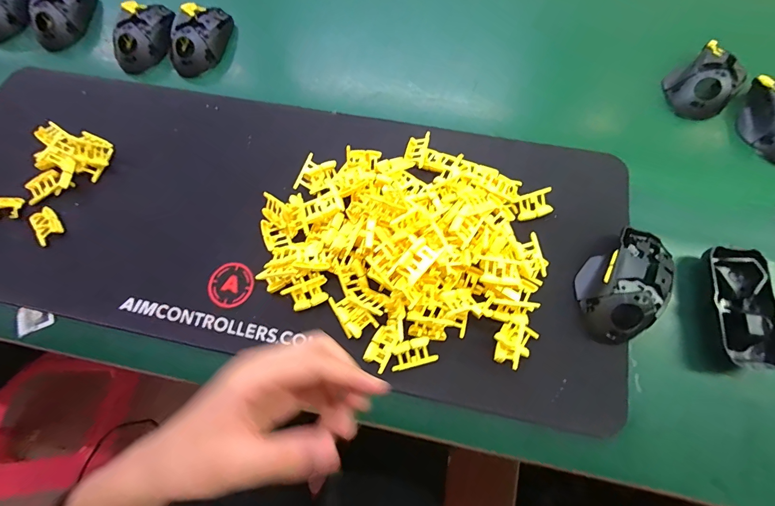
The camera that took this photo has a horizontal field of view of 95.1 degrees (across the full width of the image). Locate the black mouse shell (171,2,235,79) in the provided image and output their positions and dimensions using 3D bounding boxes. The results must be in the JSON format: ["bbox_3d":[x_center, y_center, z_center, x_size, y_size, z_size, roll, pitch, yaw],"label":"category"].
[{"bbox_3d":[-0.258,-0.299,0.483,0.067,0.031,0.116,10,70,3],"label":"black mouse shell"}]

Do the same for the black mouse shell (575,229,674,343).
[{"bbox_3d":[0.233,0.029,0.344,0.076,0.037,0.118,41,75,14],"label":"black mouse shell"}]

